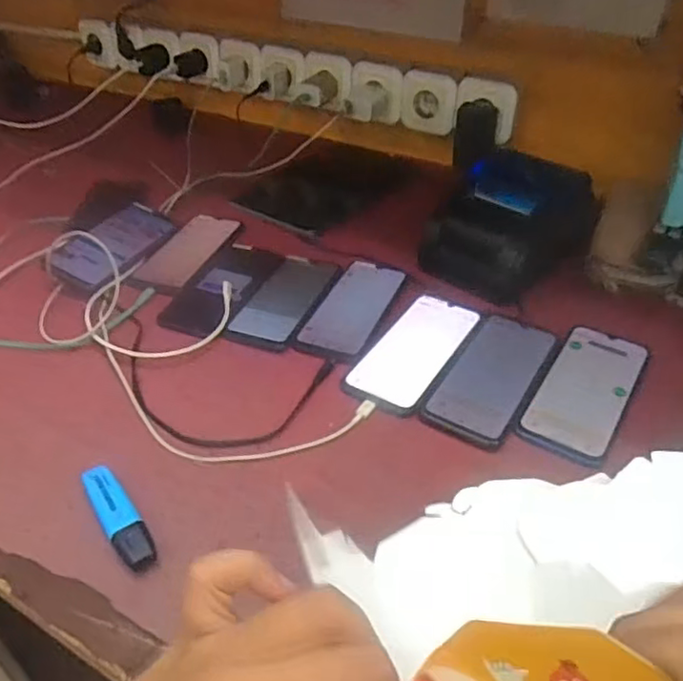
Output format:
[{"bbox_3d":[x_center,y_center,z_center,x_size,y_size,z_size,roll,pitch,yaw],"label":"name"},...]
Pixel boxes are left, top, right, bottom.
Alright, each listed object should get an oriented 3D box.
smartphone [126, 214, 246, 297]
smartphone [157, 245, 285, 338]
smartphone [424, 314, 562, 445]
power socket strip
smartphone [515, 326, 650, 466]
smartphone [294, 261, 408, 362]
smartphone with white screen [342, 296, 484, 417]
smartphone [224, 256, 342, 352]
[{"bbox_3d":[-0.189,-0.112,0.785,0.080,0.012,0.158,14,42,18],"label":"smartphone"},{"bbox_3d":[-0.136,-0.064,0.724,0.082,0.007,0.168,14,42,17],"label":"smartphone"},{"bbox_3d":[0.148,0.030,0.611,0.083,0.008,0.178,21,44,24],"label":"smartphone"},{"bbox_3d":[-0.127,-0.406,0.980,0.795,0.081,0.072,19,44,22],"label":"power socket strip"},{"bbox_3d":[0.227,0.045,0.587,0.079,0.014,0.167,22,45,25],"label":"smartphone"},{"bbox_3d":[0.013,-0.036,0.691,0.077,0.011,0.164,15,42,18],"label":"smartphone"},{"bbox_3d":[0.077,0.009,0.636,0.084,0.010,0.173,23,45,26],"label":"smartphone with white screen"},{"bbox_3d":[-0.062,-0.046,0.710,0.075,0.007,0.165,13,42,16],"label":"smartphone"}]

